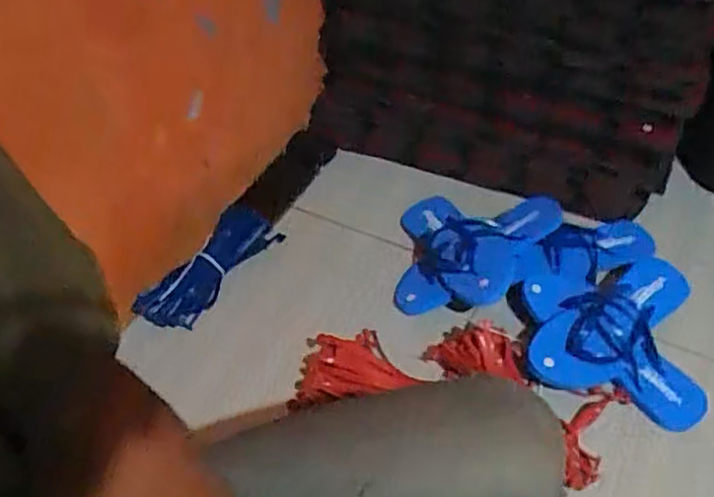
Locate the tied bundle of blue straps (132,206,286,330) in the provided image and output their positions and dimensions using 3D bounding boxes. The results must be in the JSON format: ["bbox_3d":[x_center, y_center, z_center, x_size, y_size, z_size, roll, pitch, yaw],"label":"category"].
[{"bbox_3d":[-0.212,0.026,0.953,0.089,0.057,0.218,26,52,23],"label":"tied bundle of blue straps"}]

